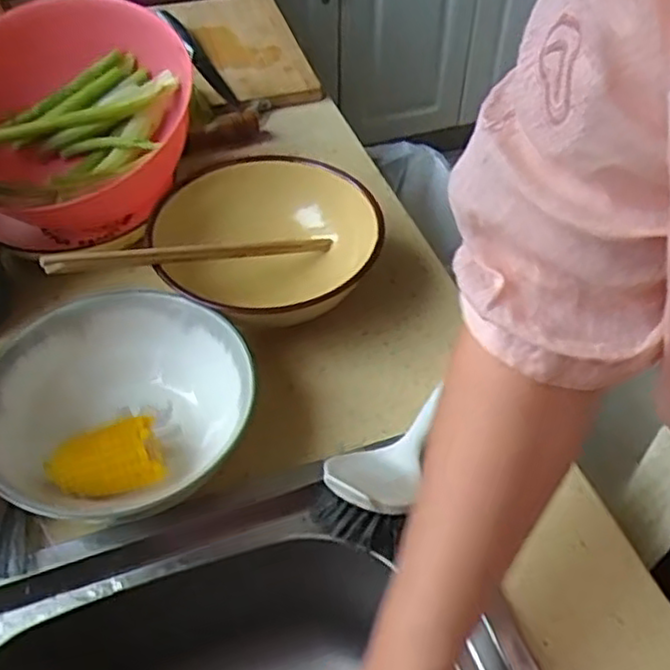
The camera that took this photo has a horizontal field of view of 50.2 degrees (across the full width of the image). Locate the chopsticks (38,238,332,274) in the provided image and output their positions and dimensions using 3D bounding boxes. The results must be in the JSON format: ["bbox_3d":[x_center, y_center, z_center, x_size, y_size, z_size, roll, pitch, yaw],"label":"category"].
[{"bbox_3d":[-0.100,-0.061,0.541,0.233,0.018,0.008,-9,47,-34],"label":"chopsticks"}]

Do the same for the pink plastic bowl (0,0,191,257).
[{"bbox_3d":[-0.226,-0.180,0.616,0.203,0.168,0.142,-23,53,-20],"label":"pink plastic bowl"}]

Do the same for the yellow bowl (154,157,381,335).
[{"bbox_3d":[-0.057,-0.060,0.575,0.158,0.091,0.163,0,49,-1],"label":"yellow bowl"}]

